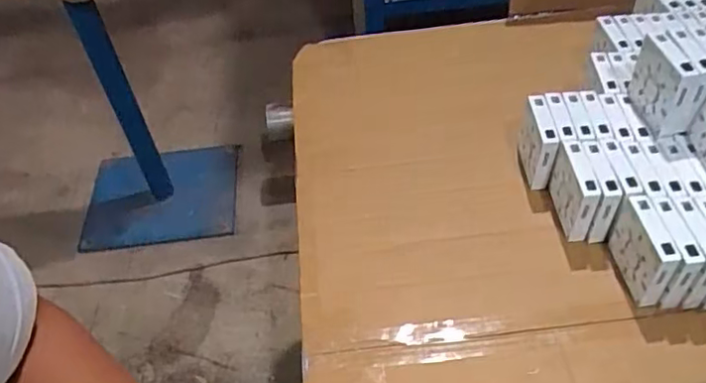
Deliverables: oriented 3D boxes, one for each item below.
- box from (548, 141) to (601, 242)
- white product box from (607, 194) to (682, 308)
[{"bbox_3d":[0.258,0.000,0.686,0.026,0.082,0.087,-4,47,2],"label":"box"},{"bbox_3d":[0.307,0.064,0.623,0.024,0.081,0.088,-7,47,-1],"label":"white product box"}]

